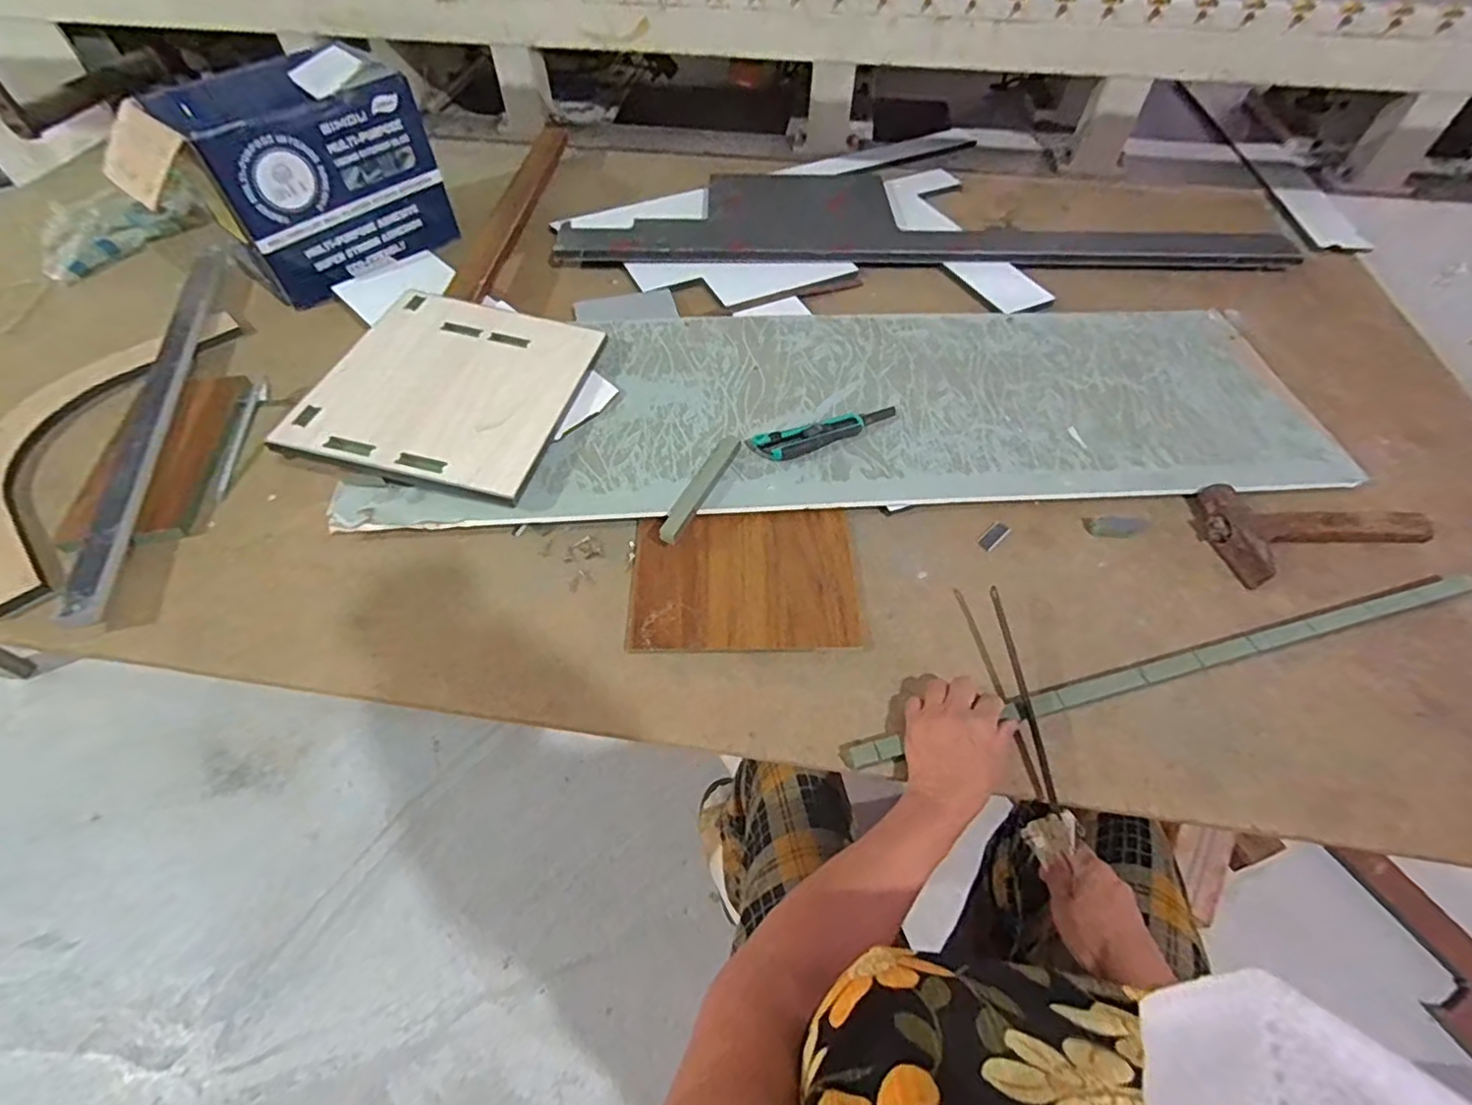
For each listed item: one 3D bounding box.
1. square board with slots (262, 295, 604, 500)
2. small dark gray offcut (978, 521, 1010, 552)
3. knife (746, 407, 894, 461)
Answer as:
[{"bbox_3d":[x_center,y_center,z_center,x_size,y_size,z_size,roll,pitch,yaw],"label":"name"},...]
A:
[{"bbox_3d":[-0.347,-0.204,0.774,0.278,0.016,0.303,13,55,0],"label":"square board with slots"},{"bbox_3d":[0.299,-0.019,0.734,0.020,0.004,0.041,44,76,11],"label":"small dark gray offcut"},{"bbox_3d":[0.113,-0.149,0.778,0.193,0.028,0.037,-17,57,-14],"label":"knife"}]

